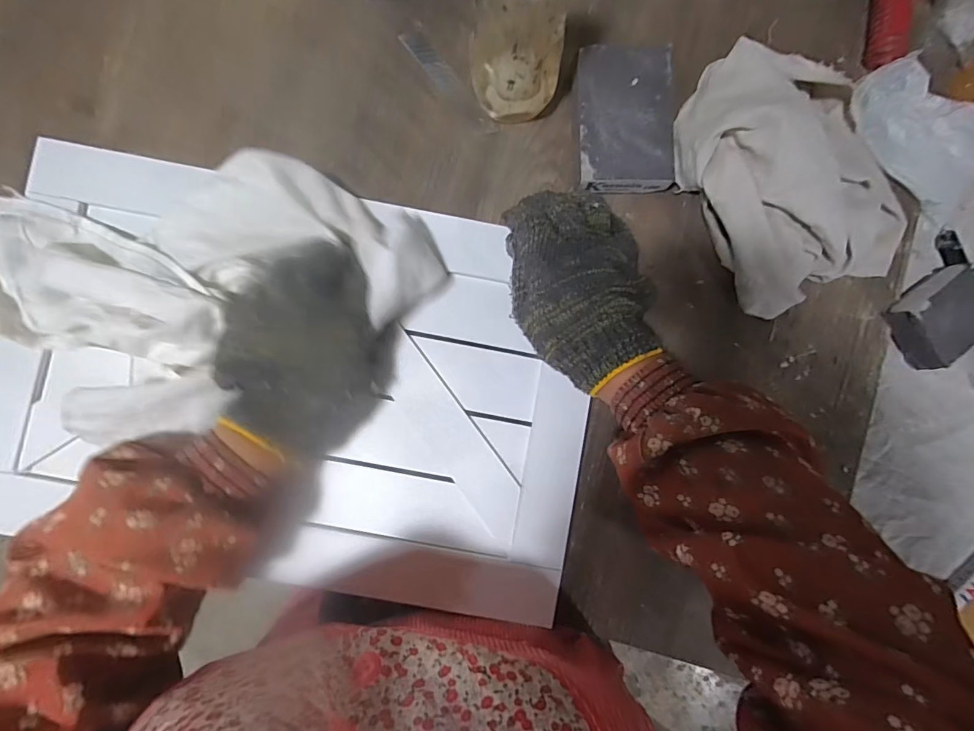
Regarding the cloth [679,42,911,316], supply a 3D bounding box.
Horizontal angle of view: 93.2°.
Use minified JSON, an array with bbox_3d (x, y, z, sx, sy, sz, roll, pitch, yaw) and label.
[{"bbox_3d":[0.228,-0.144,0.329,0.154,0.066,0.185,-22,87,-4],"label":"cloth"}]

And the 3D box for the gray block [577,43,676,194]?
[{"bbox_3d":[0.102,-0.182,0.345,0.071,0.028,0.101,-3,86,-3],"label":"gray block"}]

